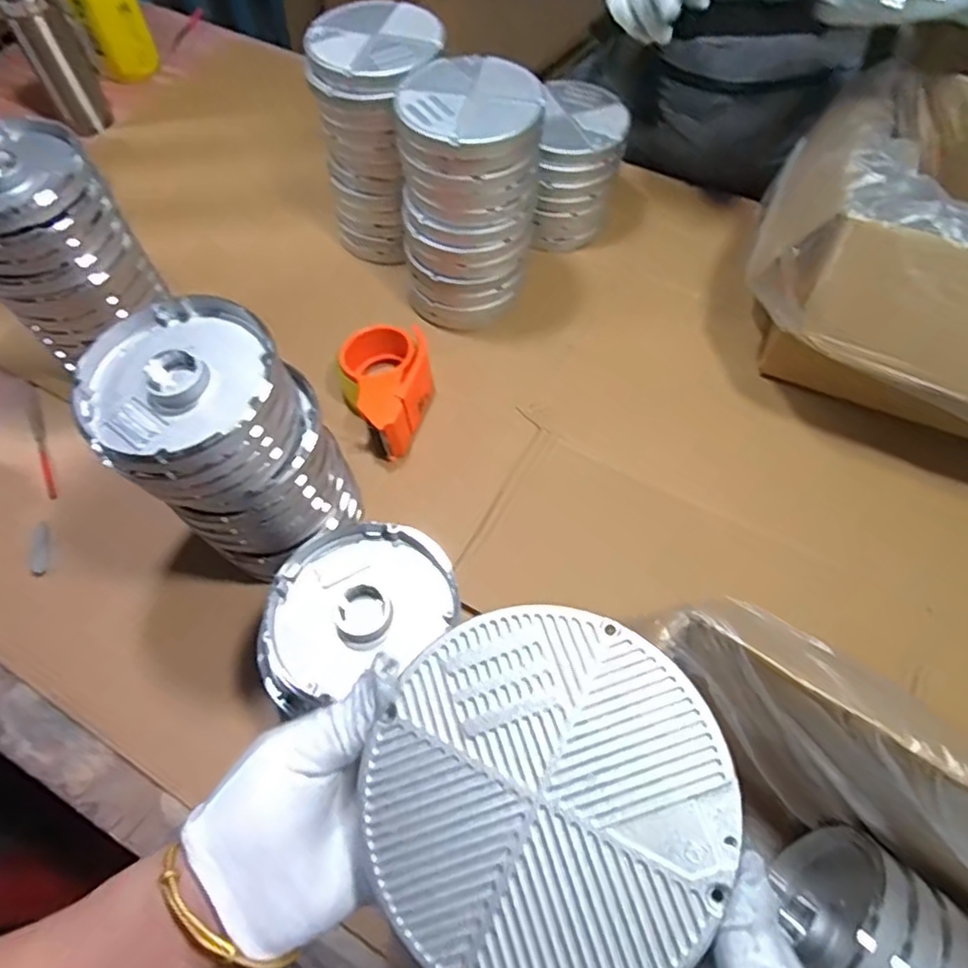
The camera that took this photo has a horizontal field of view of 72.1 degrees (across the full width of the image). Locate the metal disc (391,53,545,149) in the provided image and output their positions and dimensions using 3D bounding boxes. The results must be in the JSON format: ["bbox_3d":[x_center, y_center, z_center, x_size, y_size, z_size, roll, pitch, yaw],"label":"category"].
[{"bbox_3d":[-0.016,-0.359,0.617,0.129,0.014,0.129,-22,63,-11],"label":"metal disc"}]

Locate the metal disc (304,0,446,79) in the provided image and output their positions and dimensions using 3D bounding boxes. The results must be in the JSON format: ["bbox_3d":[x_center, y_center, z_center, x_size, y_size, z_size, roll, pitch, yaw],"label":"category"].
[{"bbox_3d":[-0.110,-0.452,0.674,0.129,0.011,0.129,0,60,0],"label":"metal disc"}]

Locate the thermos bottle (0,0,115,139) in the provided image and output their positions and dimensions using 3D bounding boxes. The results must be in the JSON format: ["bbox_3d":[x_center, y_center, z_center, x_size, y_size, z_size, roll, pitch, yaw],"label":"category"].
[{"bbox_3d":[-0.585,-0.590,0.907,0.073,0.196,0.064,-32,65,-16],"label":"thermos bottle"}]

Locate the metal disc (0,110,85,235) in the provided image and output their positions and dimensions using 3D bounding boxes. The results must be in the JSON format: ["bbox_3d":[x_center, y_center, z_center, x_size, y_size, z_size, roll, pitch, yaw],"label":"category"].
[{"bbox_3d":[-0.421,-0.274,0.579,0.126,0.019,0.147,-38,67,-19],"label":"metal disc"}]

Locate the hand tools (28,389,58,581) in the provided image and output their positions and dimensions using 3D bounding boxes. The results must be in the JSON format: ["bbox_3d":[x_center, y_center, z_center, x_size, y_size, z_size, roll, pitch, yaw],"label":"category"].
[{"bbox_3d":[-0.454,-0.010,0.679,0.020,0.016,0.216,-17,62,-9],"label":"hand tools"}]

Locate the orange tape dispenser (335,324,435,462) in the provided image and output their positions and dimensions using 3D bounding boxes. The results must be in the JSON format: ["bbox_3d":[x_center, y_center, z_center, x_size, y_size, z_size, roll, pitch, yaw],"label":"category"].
[{"bbox_3d":[-0.096,-0.101,0.699,0.095,0.060,0.135,-18,62,-10],"label":"orange tape dispenser"}]

